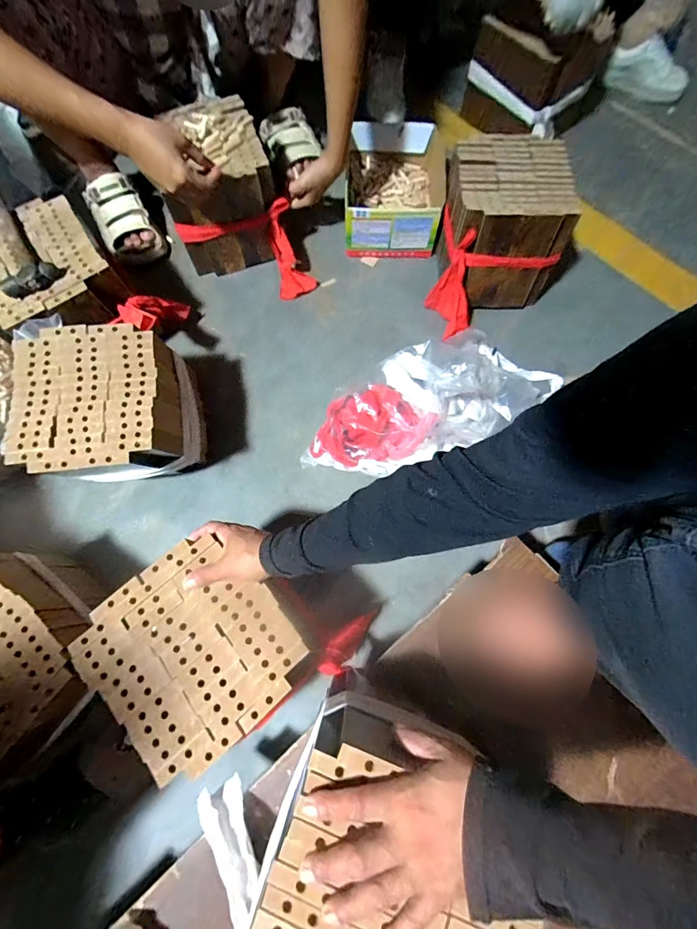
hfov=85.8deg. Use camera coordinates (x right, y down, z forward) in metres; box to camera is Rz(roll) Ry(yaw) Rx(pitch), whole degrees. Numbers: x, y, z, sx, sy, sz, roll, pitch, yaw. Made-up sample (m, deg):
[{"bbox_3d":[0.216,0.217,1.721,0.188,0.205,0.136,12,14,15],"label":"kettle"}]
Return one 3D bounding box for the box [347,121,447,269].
[{"bbox_3d":[0.095,-0.593,0.806,0.204,0.102,0.279,7,73,3],"label":"box"}]

